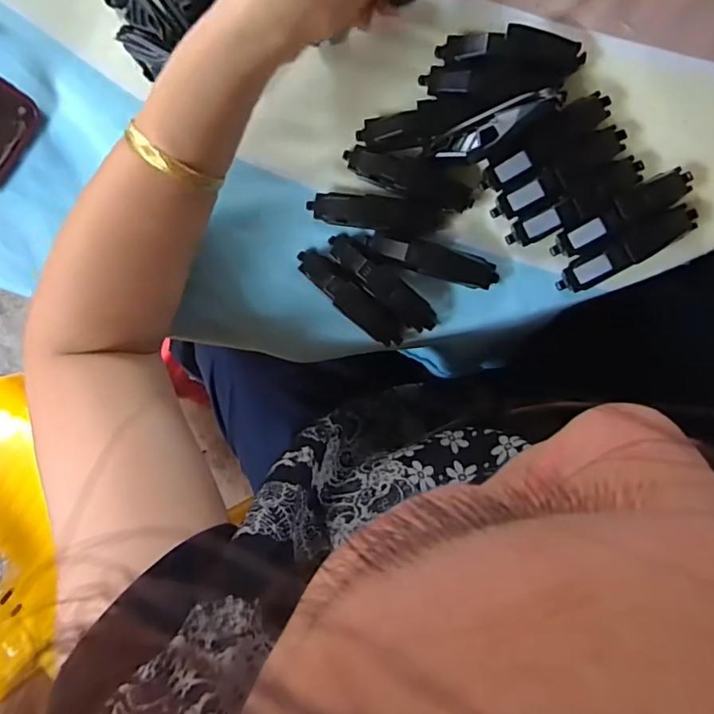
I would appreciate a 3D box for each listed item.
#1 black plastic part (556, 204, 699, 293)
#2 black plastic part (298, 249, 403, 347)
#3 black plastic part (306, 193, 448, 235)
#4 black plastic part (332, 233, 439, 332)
[{"bbox_3d":[0.154,-0.062,0.312,0.079,0.017,0.020,-29,91,9],"label":"black plastic part"},{"bbox_3d":[-0.005,-0.036,0.338,0.080,0.024,0.019,42,99,2],"label":"black plastic part"},{"bbox_3d":[0.012,-0.086,0.333,0.082,0.018,0.019,8,96,7],"label":"black plastic part"},{"bbox_3d":[0.015,-0.045,0.335,0.081,0.022,0.018,41,99,2],"label":"black plastic part"}]

